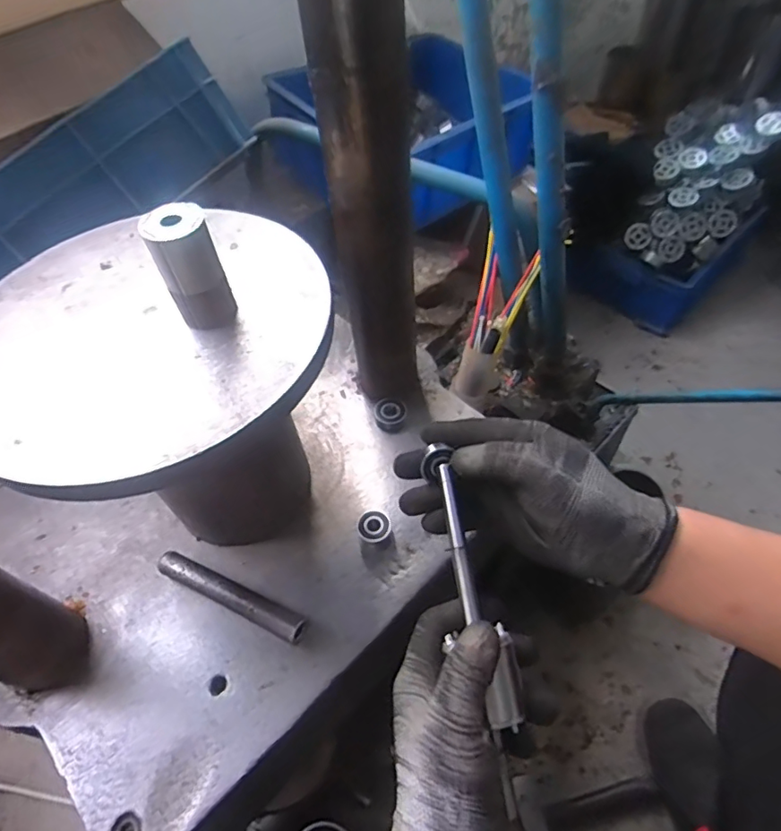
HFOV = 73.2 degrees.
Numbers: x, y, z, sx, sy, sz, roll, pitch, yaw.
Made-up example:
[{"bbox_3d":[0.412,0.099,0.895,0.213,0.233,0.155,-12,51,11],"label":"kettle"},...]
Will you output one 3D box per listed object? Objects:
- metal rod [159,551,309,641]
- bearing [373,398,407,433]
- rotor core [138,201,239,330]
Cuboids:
[{"bbox_3d":[-0.134,0.152,0.446,0.141,0.021,0.023,19,57,18],"label":"metal rod"},{"bbox_3d":[-0.001,0.000,0.557,0.033,0.015,0.035,-2,53,3],"label":"bearing"},{"bbox_3d":[-0.126,-0.093,0.334,0.037,0.073,0.034,-23,55,-13],"label":"rotor core"}]

